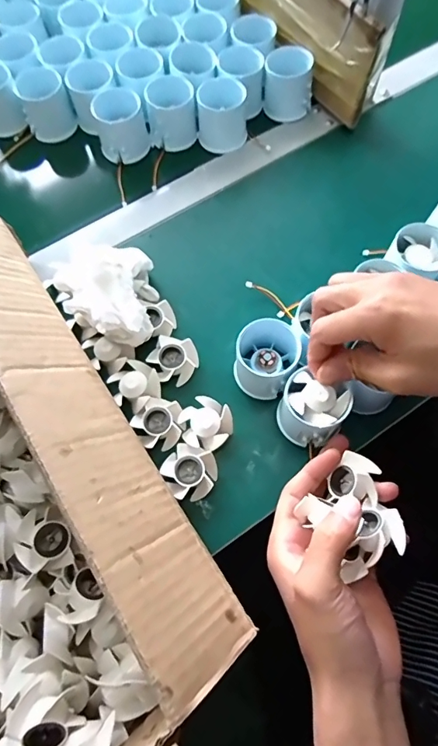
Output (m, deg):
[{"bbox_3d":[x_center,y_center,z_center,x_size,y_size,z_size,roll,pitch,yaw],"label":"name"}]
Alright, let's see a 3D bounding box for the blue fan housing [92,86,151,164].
[{"bbox_3d":[-0.104,-0.267,0.476,0.052,0.050,0.056,0,68,1],"label":"blue fan housing"}]

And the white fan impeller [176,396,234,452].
[{"bbox_3d":[-0.011,0.044,0.375,0.044,0.016,0.042,0,68,1],"label":"white fan impeller"}]

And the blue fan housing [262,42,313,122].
[{"bbox_3d":[0.078,-0.324,0.493,0.053,0.044,0.058,4,68,3],"label":"blue fan housing"}]

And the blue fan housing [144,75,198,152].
[{"bbox_3d":[-0.051,-0.286,0.482,0.050,0.049,0.058,-5,68,-1],"label":"blue fan housing"}]

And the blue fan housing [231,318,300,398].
[{"bbox_3d":[0.038,-0.012,0.377,0.052,0.049,0.052,0,68,1],"label":"blue fan housing"}]

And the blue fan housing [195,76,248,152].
[{"bbox_3d":[0.003,-0.281,0.482,0.051,0.048,0.054,0,68,1],"label":"blue fan housing"}]

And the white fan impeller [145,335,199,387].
[{"bbox_3d":[-0.041,-0.011,0.395,0.039,0.017,0.042,0,68,1],"label":"white fan impeller"}]

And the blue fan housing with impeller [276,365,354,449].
[{"bbox_3d":[0.073,0.028,0.353,0.052,0.054,0.050,28,71,12],"label":"blue fan housing with impeller"}]

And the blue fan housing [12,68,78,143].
[{"bbox_3d":[-0.197,-0.307,0.506,0.053,0.054,0.053,0,68,1],"label":"blue fan housing"}]

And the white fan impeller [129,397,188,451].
[{"bbox_3d":[-0.050,0.042,0.374,0.041,0.019,0.042,0,68,1],"label":"white fan impeller"}]

